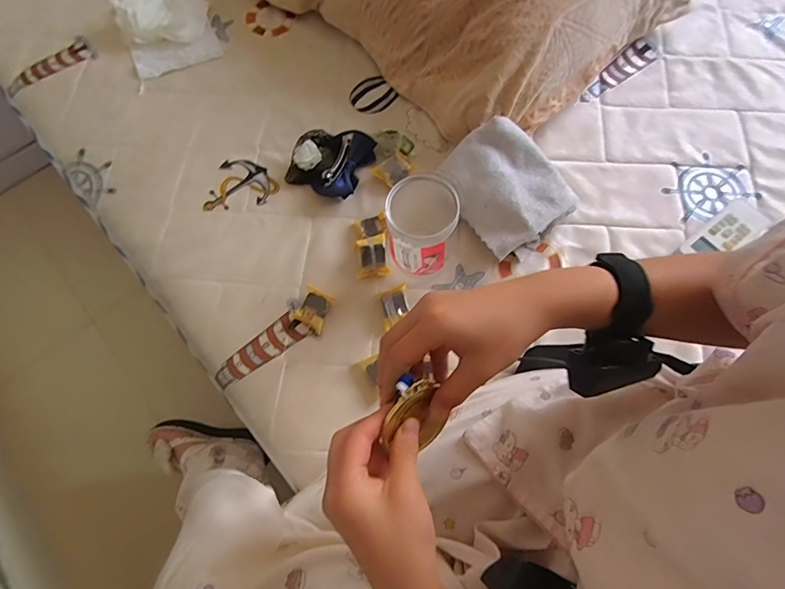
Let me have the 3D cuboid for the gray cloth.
[{"bbox_3d":[0.155,-0.145,0.590,0.138,0.076,0.154,-34,75,-10],"label":"gray cloth"}]

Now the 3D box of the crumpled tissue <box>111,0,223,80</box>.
[{"bbox_3d":[-0.378,-0.458,0.726,0.140,0.043,0.186,-20,73,-6],"label":"crumpled tissue"}]

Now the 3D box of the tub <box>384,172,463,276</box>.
[{"bbox_3d":[0.034,-0.079,0.543,0.080,0.113,0.082,0,72,0],"label":"tub"}]

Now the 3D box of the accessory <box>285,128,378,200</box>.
[{"bbox_3d":[-0.087,-0.196,0.639,0.104,0.043,0.112,24,74,8],"label":"accessory"}]

